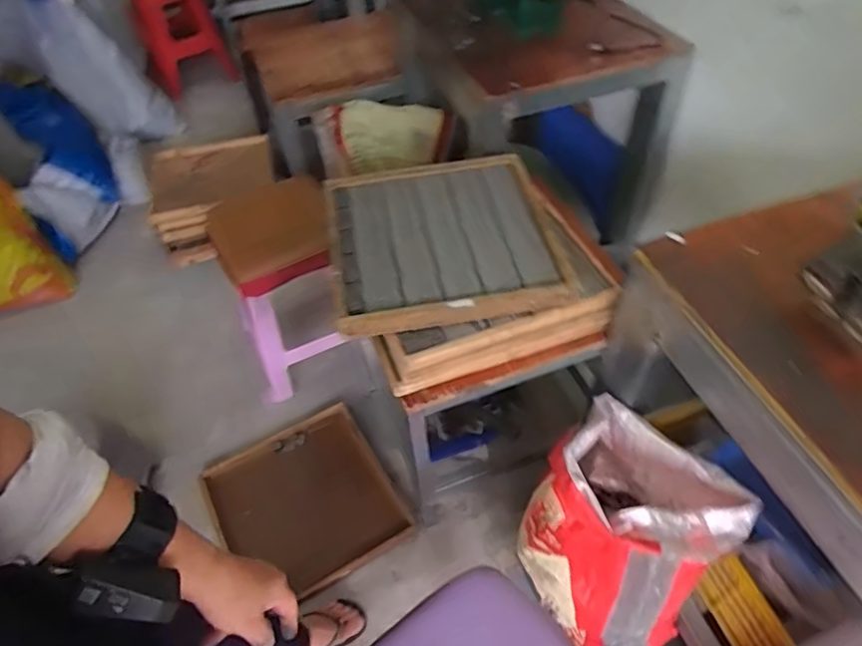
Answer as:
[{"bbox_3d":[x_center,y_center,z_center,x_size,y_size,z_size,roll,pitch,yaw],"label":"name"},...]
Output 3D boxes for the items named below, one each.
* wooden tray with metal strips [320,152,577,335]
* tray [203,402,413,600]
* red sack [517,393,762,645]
[{"bbox_3d":[0.016,-0.167,1.051,0.398,0.043,0.409,-11,49,-5],"label":"wooden tray with metal strips"},{"bbox_3d":[-0.301,0.416,1.384,0.379,0.039,0.402,-26,52,-18],"label":"tray"},{"bbox_3d":[0.339,0.389,1.038,0.316,0.442,0.264,36,60,29],"label":"red sack"}]

